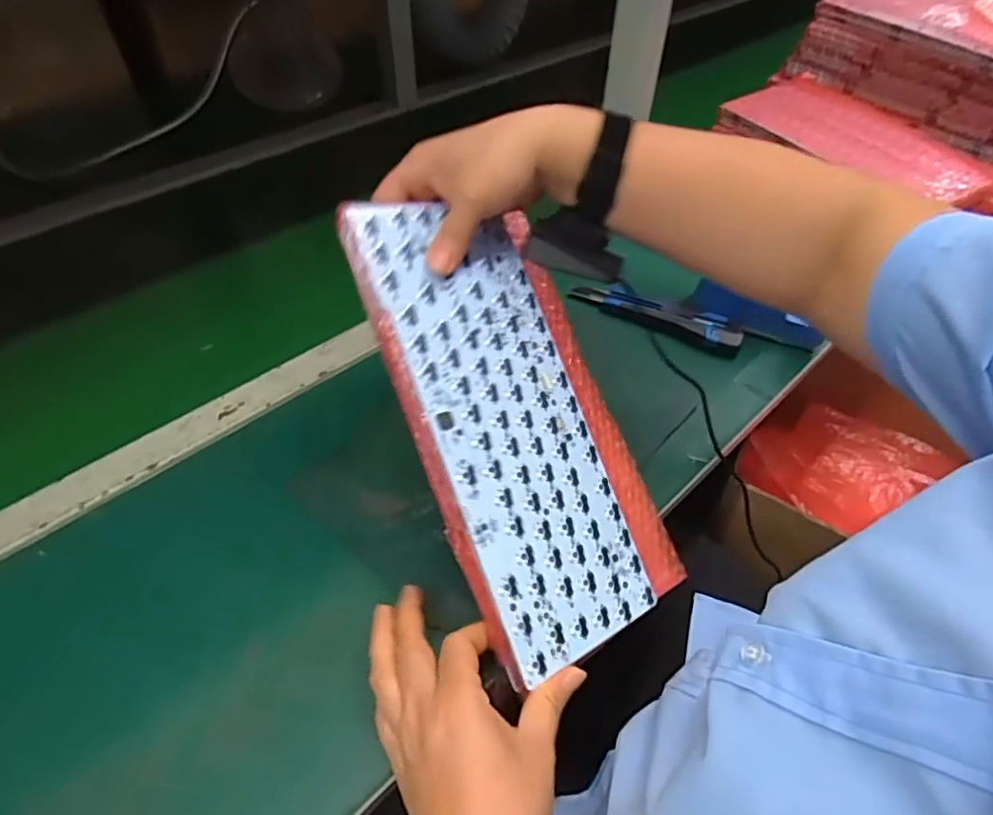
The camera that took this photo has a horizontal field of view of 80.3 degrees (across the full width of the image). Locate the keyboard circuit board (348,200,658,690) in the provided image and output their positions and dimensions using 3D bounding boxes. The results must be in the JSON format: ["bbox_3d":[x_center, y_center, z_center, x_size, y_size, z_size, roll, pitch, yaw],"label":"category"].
[{"bbox_3d":[0.011,0.005,0.389,0.118,0.004,0.302,-18,84,-36],"label":"keyboard circuit board"}]

